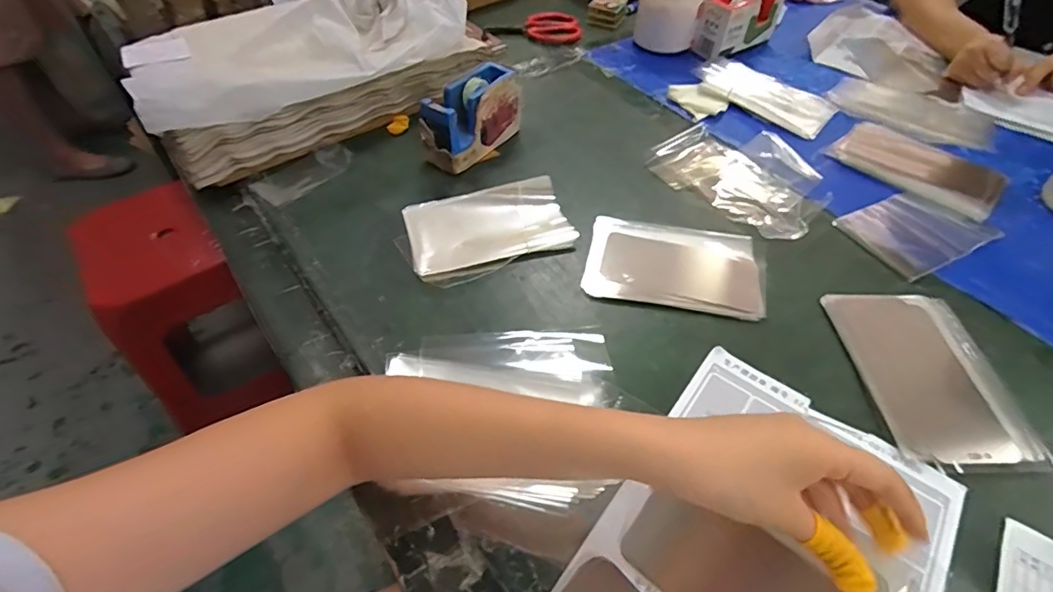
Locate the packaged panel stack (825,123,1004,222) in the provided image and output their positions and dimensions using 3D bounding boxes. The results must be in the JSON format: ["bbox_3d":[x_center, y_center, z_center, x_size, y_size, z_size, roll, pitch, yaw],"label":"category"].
[{"bbox_3d":[0.488,-0.164,0.655,0.183,0.010,0.102,37,59,26],"label":"packaged panel stack"}]

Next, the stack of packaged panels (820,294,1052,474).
[{"bbox_3d":[0.356,0.067,0.464,0.126,0.005,0.177,0,50,-1],"label":"stack of packaged panels"}]

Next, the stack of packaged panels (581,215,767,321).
[{"bbox_3d":[0.151,-0.037,0.537,0.173,0.016,0.120,9,50,7],"label":"stack of packaged panels"}]

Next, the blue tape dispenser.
[{"bbox_3d":[-0.064,-0.221,0.644,0.058,0.080,0.142,26,54,20],"label":"blue tape dispenser"}]

